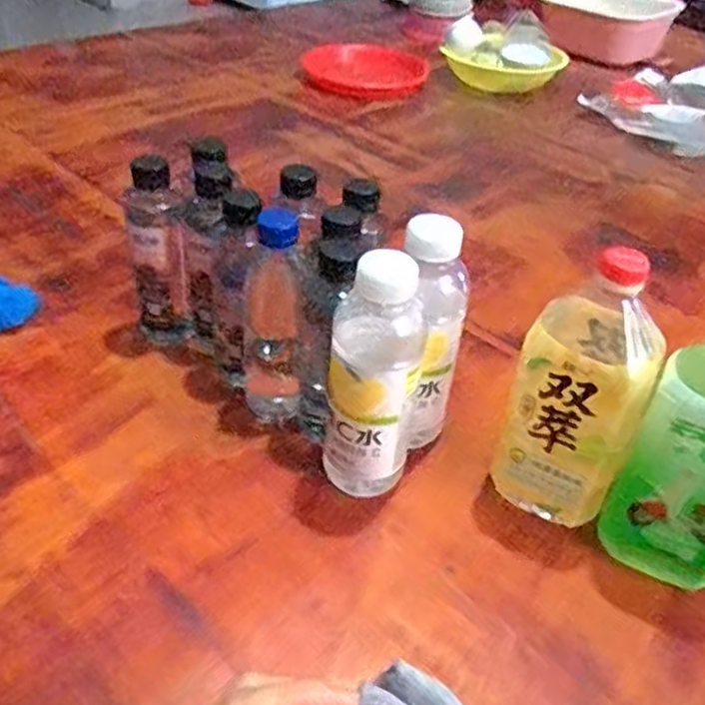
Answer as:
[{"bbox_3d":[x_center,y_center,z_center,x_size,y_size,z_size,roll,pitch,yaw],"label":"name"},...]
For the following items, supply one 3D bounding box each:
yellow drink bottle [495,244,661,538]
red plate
[{"bbox_3d":[0.164,0.026,0.516,0.084,0.212,0.084,19,41,18],"label":"yellow drink bottle"},{"bbox_3d":[0.029,-0.584,1.453,0.242,0.027,0.247,3,39,-3],"label":"red plate"}]

